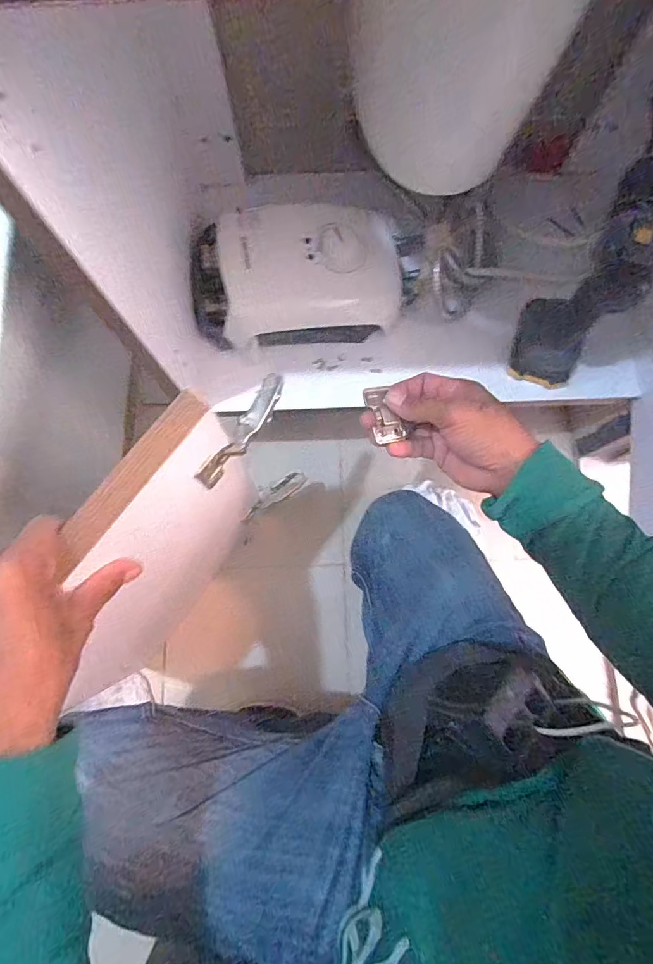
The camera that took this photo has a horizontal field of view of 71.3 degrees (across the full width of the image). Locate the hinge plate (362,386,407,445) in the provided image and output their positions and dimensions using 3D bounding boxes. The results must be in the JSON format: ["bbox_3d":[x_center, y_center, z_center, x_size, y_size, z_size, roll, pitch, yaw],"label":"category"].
[{"bbox_3d":[0.053,-0.063,0.427,0.029,0.010,0.055,-20,84,-3],"label":"hinge plate"}]

